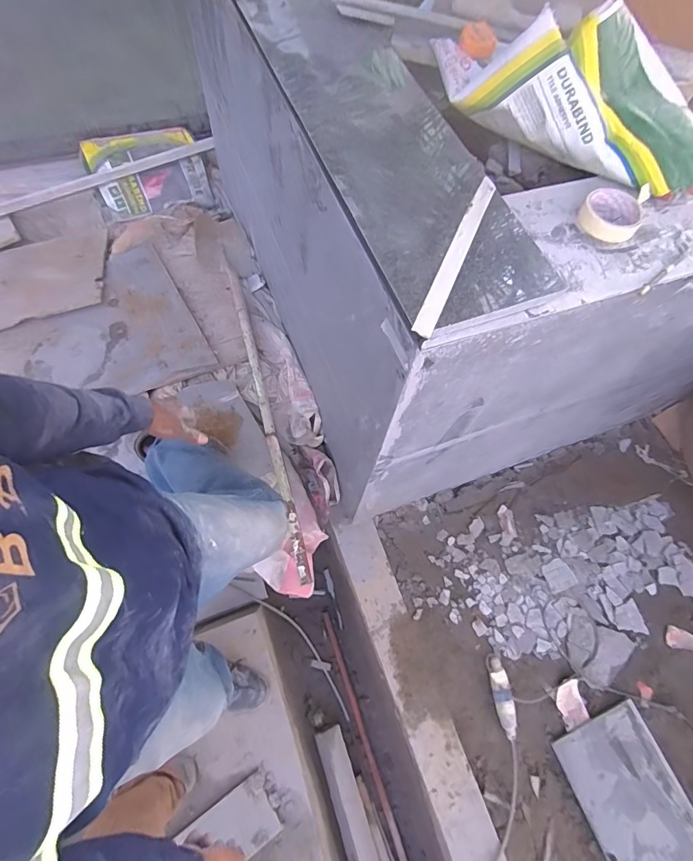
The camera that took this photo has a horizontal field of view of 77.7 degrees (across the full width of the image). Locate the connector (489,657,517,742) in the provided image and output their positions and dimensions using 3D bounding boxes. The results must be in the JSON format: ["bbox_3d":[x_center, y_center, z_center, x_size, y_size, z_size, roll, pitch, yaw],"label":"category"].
[{"bbox_3d":[0.443,0.758,1.224,0.059,0.048,0.202,-7,67,-7],"label":"connector"}]

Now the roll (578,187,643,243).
[{"bbox_3d":[0.399,-0.327,0.647,0.085,0.025,0.097,30,67,9],"label":"roll"}]

